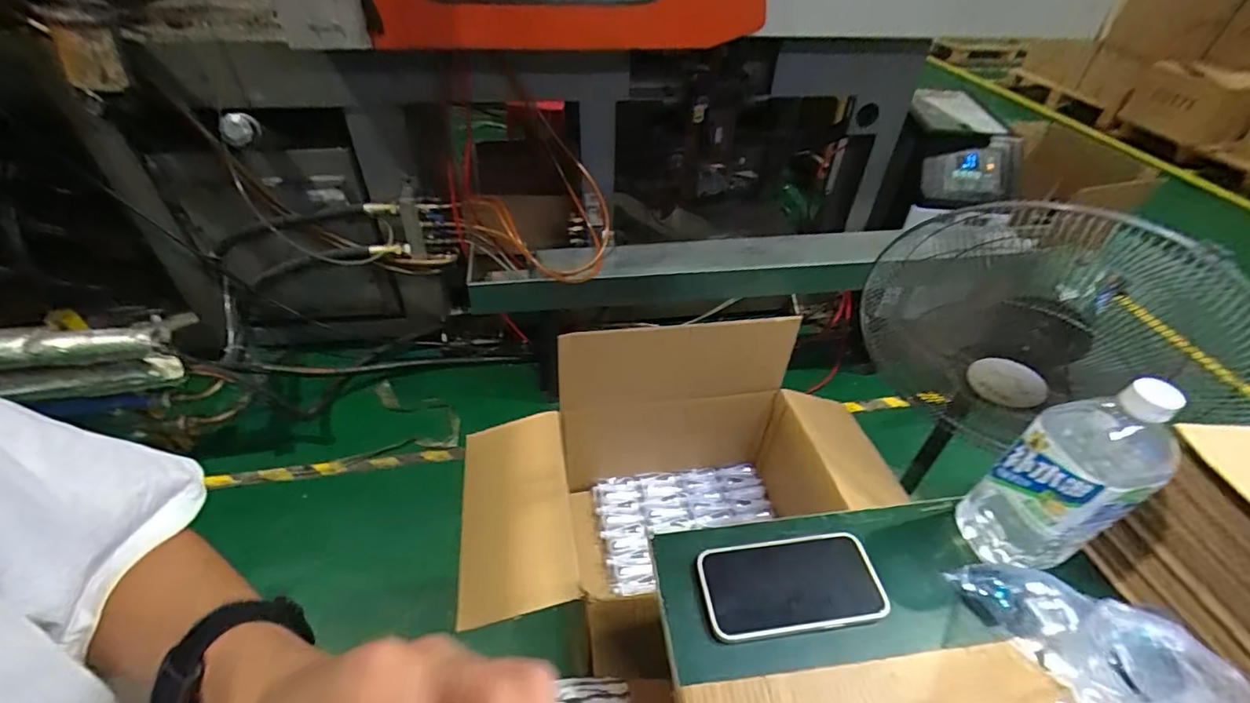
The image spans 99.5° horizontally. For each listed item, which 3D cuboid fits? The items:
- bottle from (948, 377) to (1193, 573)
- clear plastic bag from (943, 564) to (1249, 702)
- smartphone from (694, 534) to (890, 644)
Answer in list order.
[{"bbox_3d":[0.394,0.116,0.476,0.089,0.226,0.090,-22,48,-25],"label":"bottle"},{"bbox_3d":[0.391,0.227,0.424,0.078,0.124,0.192,-17,46,-20],"label":"clear plastic bag"},{"bbox_3d":[0.155,0.218,0.497,0.162,0.016,0.083,-4,43,-7],"label":"smartphone"}]

